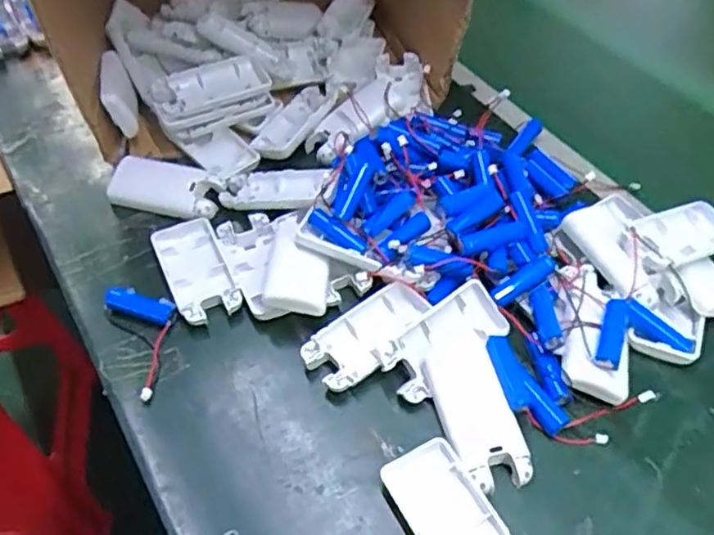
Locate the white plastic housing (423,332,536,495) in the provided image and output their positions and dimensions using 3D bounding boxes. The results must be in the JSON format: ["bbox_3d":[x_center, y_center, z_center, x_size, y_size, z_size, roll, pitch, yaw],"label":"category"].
[{"bbox_3d":[0.074,0.091,0.413,0.044,0.015,0.099,-11,51,-9],"label":"white plastic housing"}]

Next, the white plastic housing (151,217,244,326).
[{"bbox_3d":[-0.117,0.004,0.481,0.045,0.024,0.088,-21,53,-16],"label":"white plastic housing"}]

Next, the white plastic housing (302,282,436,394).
[{"bbox_3d":[0.008,0.046,0.451,0.041,0.020,0.095,37,59,27],"label":"white plastic housing"}]

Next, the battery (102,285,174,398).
[{"bbox_3d":[-0.144,0.046,0.455,0.043,0.018,0.092,-25,54,-19],"label":"battery"}]

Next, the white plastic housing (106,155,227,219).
[{"bbox_3d":[-0.158,-0.065,0.539,0.097,0.009,0.047,13,74,12],"label":"white plastic housing"}]

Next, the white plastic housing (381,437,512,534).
[{"bbox_3d":[0.055,0.145,0.366,0.046,0.015,0.094,-24,54,-19],"label":"white plastic housing"}]

